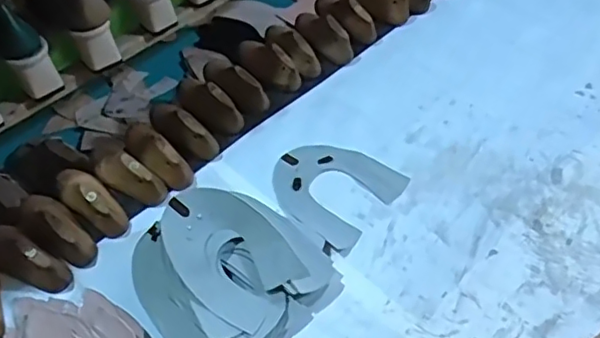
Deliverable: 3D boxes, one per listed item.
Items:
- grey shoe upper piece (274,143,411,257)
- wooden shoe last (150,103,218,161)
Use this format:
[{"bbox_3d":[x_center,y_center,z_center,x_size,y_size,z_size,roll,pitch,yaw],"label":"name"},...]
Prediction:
[{"bbox_3d":[0.040,0.019,0.790,0.160,0.010,0.148,32,61,26],"label":"grey shoe upper piece"},{"bbox_3d":[-0.178,-0.068,0.847,0.050,0.052,0.147,-40,59,-23],"label":"wooden shoe last"}]

